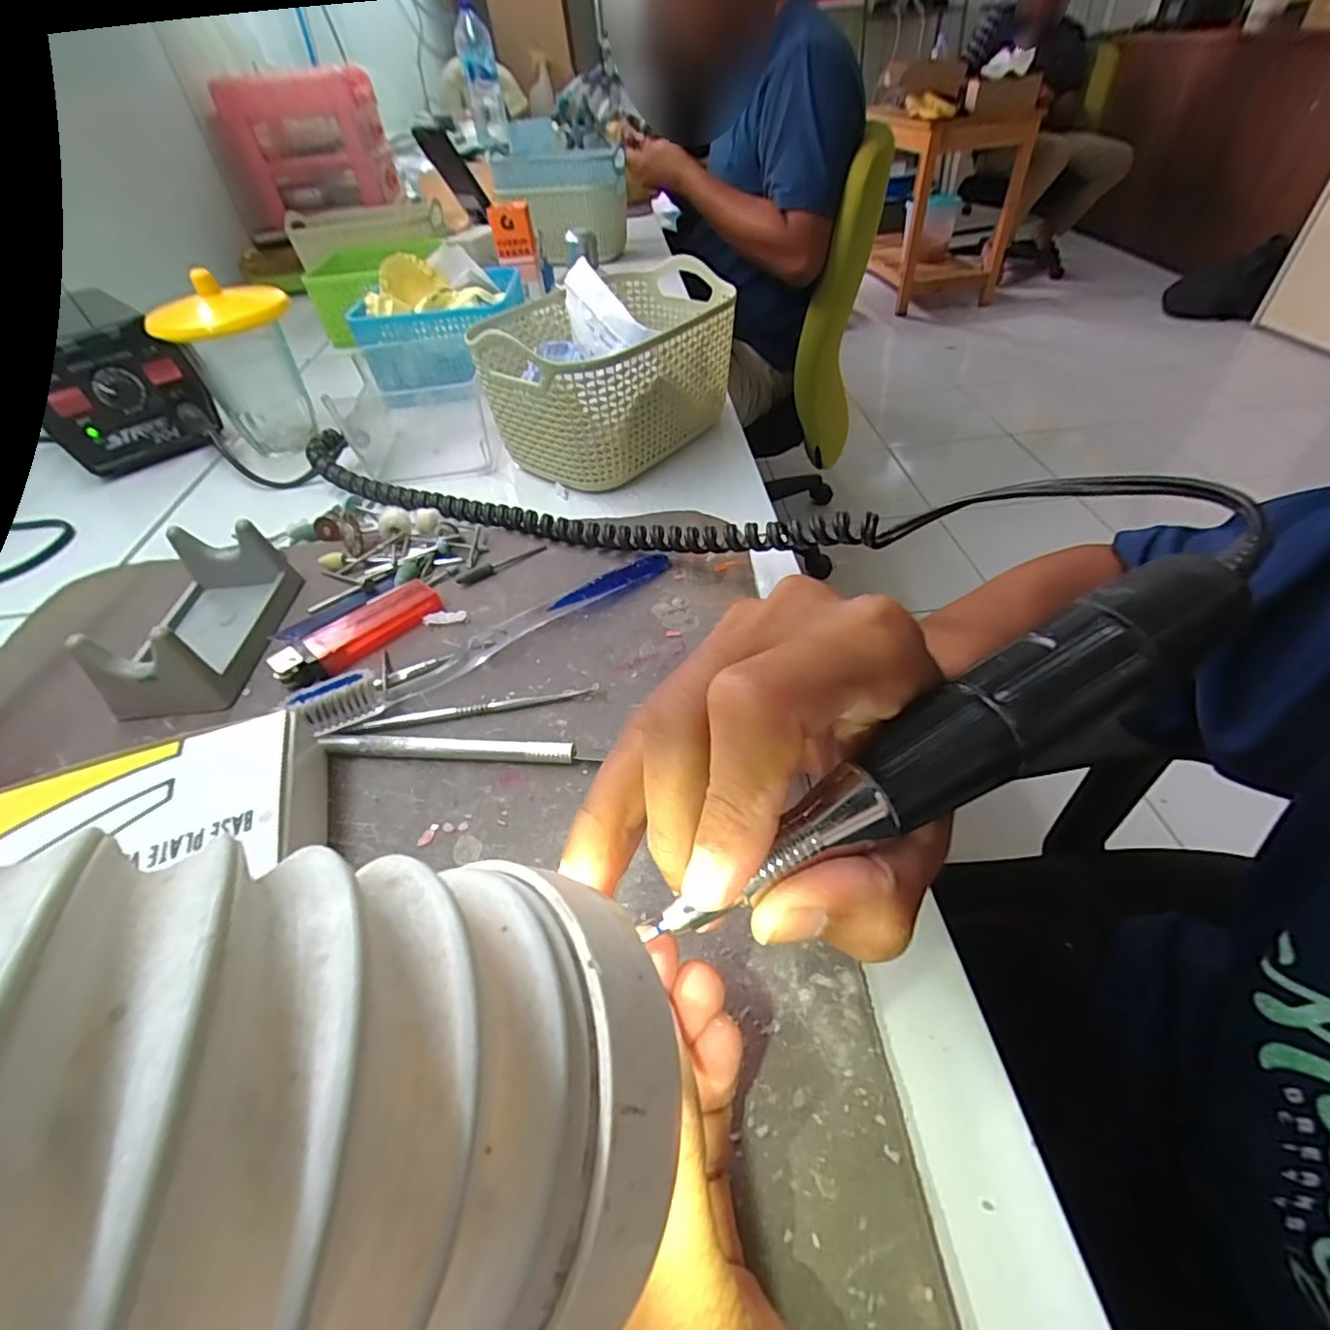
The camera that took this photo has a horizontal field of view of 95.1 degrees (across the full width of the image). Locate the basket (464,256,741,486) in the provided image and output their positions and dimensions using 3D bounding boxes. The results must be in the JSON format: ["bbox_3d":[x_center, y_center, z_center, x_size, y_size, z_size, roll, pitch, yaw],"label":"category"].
[{"bbox_3d":[-0.033,-0.197,0.404,0.118,0.089,0.167,27,54,28],"label":"basket"}]

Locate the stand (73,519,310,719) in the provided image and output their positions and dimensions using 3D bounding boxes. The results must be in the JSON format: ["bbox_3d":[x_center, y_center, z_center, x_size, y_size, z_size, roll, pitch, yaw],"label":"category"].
[{"bbox_3d":[-0.224,-0.024,0.292,0.058,0.041,0.096,-8,46,-3],"label":"stand"}]

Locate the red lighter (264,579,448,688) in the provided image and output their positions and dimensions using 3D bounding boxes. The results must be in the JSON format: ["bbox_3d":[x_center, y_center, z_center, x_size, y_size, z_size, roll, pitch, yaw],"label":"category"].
[{"bbox_3d":[-0.147,-0.016,0.293,0.024,0.010,0.078,34,57,31],"label":"red lighter"}]

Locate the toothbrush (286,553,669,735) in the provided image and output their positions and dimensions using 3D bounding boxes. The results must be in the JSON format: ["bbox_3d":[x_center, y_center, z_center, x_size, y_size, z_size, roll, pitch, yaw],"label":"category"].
[{"bbox_3d":[-0.074,-0.018,0.282,0.178,0.024,0.021,-33,52,-25],"label":"toothbrush"}]

